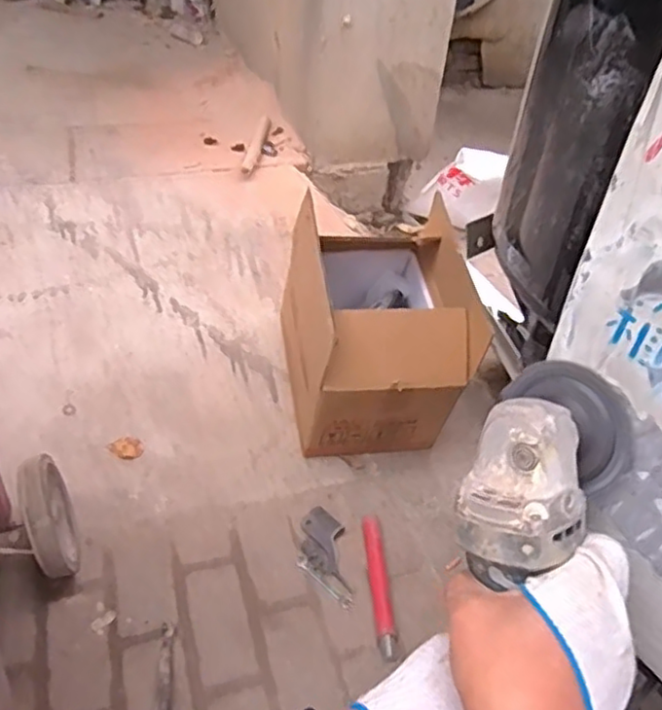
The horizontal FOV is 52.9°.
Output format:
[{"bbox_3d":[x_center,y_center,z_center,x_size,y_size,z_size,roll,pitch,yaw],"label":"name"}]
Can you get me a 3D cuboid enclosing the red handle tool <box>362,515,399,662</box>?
[{"bbox_3d":[0.076,0.355,1.055,0.030,0.028,0.248,1,40,-6],"label":"red handle tool"}]

